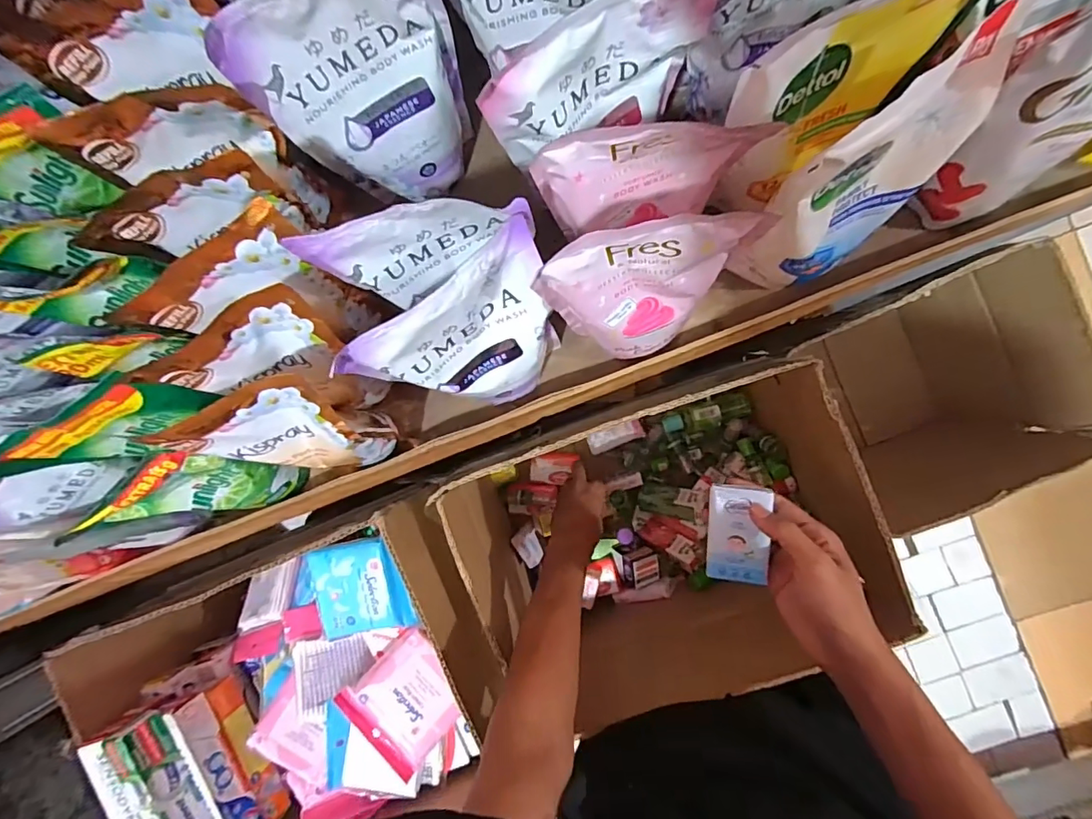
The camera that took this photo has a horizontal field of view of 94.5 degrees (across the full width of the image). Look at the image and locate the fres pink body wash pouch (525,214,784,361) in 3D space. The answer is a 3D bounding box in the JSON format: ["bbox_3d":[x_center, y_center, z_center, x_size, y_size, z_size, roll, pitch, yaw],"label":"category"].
[{"bbox_3d":[0.067,-0.073,0.336,0.123,0.144,0.054,-8,90,9],"label":"fres pink body wash pouch"}]

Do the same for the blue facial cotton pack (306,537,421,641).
[{"bbox_3d":[-0.183,0.178,0.502,0.088,0.023,0.093,-12,89,9],"label":"blue facial cotton pack"}]

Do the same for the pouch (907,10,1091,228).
[{"bbox_3d":[0.324,-0.185,0.318,0.124,0.166,0.065,-28,87,8],"label":"pouch"}]

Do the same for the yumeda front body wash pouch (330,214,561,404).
[{"bbox_3d":[-0.038,-0.044,0.351,0.127,0.184,0.054,-38,85,8],"label":"yumeda front body wash pouch"}]

